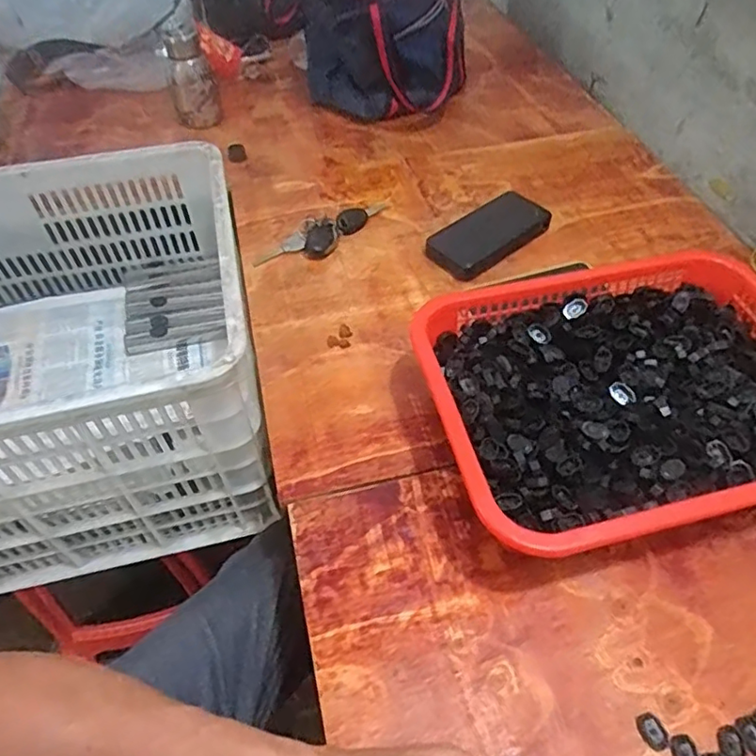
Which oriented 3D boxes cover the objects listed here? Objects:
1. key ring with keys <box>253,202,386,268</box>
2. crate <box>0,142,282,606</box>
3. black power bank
[{"bbox_3d":[-0.065,-0.184,0.730,0.057,0.014,0.185,37,60,24],"label":"key ring with keys"},{"bbox_3d":[-0.461,-0.001,0.689,0.604,0.321,0.416,-11,51,-8],"label":"crate"},{"bbox_3d":[0.137,-0.176,0.715,0.153,0.025,0.074,-33,60,-24],"label":"black power bank"}]

